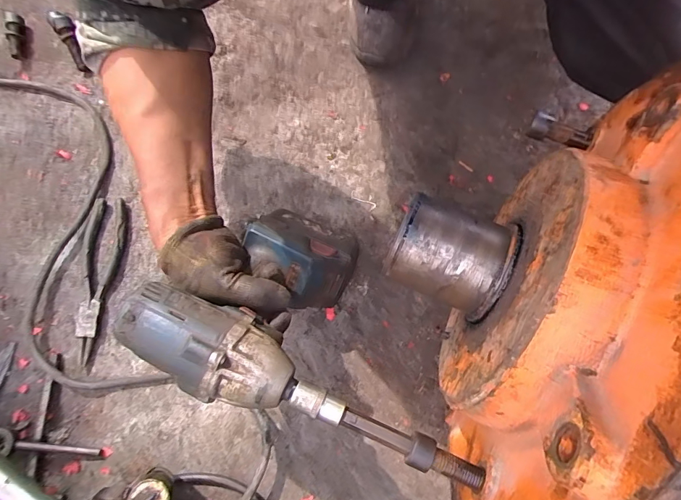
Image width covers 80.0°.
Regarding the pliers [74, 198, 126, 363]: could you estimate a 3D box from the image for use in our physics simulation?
[{"bbox_3d":[-0.303,0.036,0.508,0.047,0.019,0.202,3,76,2],"label":"pliers"}]

